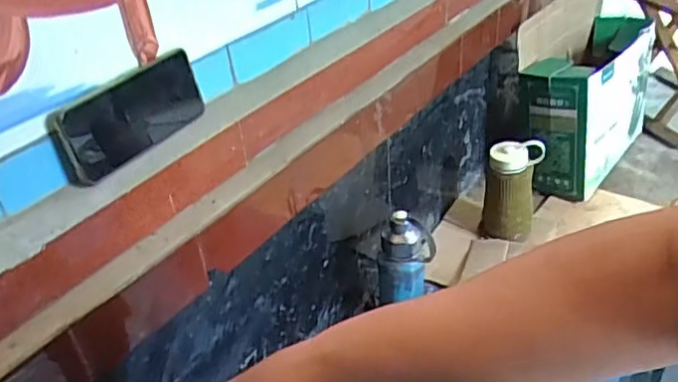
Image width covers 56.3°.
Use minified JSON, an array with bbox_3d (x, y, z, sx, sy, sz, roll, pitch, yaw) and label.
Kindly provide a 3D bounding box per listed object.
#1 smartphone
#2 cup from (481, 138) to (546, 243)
[{"bbox_3d":[-0.193,-0.068,0.602,0.015,0.091,0.158,21,42,33],"label":"smartphone"},{"bbox_3d":[0.319,0.011,1.177,0.098,0.197,0.076,4,35,12],"label":"cup"}]

